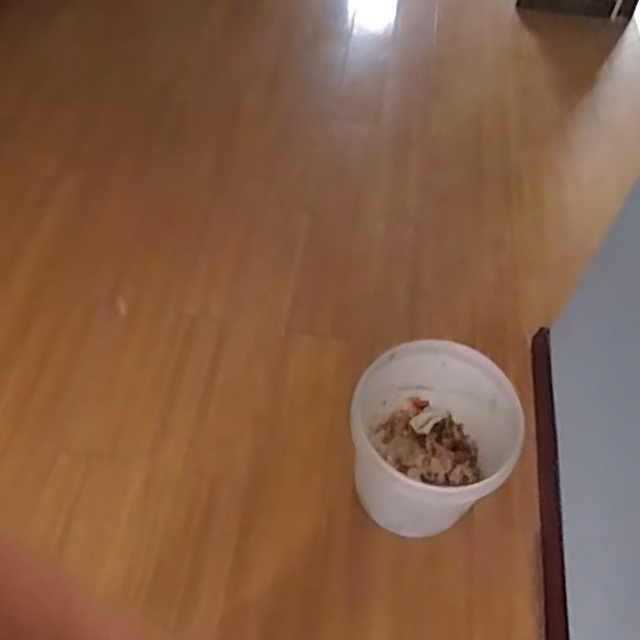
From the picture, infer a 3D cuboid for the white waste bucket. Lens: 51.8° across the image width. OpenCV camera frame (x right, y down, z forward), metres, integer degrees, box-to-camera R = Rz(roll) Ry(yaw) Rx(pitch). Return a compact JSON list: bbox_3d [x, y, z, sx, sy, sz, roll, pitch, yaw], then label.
[{"bbox_3d":[0.204,0.246,1.256,0.284,0.328,0.297,0,55,-1],"label":"white waste bucket"}]

